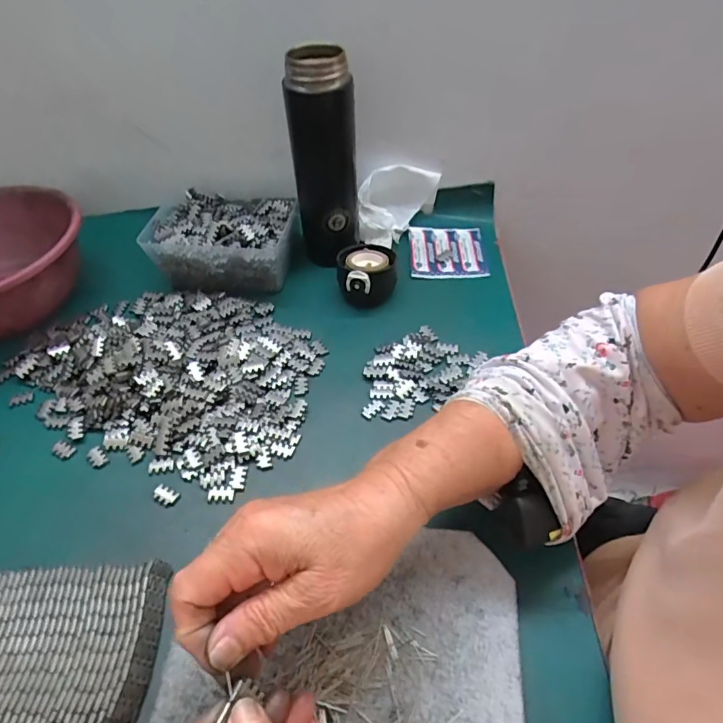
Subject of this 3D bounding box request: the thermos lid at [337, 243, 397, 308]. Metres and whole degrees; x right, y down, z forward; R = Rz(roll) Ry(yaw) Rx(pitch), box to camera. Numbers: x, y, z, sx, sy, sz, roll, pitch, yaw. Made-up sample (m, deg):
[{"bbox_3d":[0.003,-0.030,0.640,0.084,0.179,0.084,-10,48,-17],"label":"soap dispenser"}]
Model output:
[{"bbox_3d":[0.007,-0.088,0.501,0.060,0.050,0.064,-2,47,3],"label":"thermos lid"}]

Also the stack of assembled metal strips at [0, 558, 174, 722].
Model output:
[{"bbox_3d":[-0.220,0.176,0.294,0.184,0.019,0.086,-5,47,0],"label":"stack of assembled metal strips"}]

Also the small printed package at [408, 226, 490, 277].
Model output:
[{"bbox_3d":[0.099,-0.128,0.556,0.082,0.004,0.084,-2,54,4],"label":"small printed package"}]

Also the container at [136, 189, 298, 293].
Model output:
[{"bbox_3d":[-0.147,-0.140,0.543,0.156,0.054,0.124,3,48,8],"label":"container"}]

